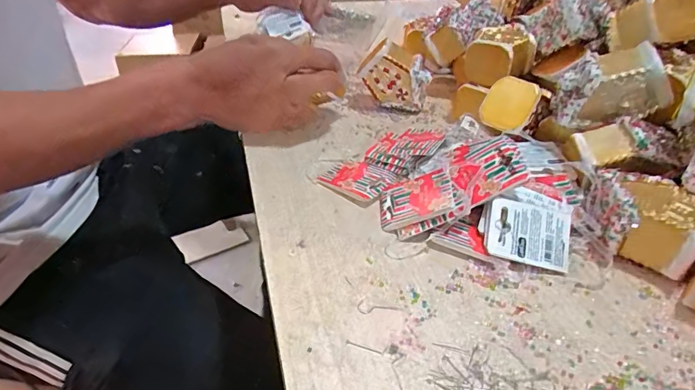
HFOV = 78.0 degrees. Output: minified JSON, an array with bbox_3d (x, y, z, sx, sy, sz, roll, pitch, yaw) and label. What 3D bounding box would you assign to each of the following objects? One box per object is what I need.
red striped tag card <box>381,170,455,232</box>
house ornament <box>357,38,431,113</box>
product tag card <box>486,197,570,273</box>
[{"bbox_3d":[0.052,0.004,0.336,0.058,0.004,0.044,-23,42,21],"label":"red striped tag card"},{"bbox_3d":[0.058,-0.136,0.493,0.080,0.058,0.046,41,41,-8],"label":"house ornament"},{"bbox_3d":[0.131,0.028,0.310,0.058,0.006,0.044,13,70,2],"label":"product tag card"}]

